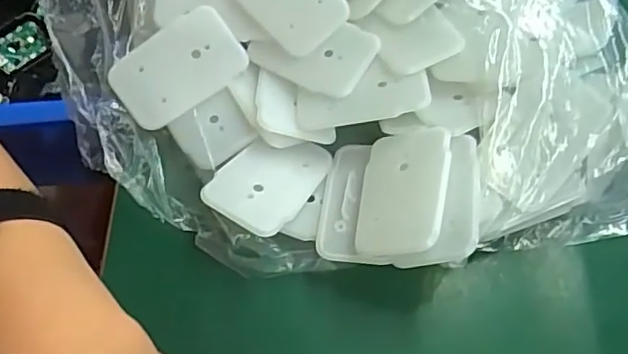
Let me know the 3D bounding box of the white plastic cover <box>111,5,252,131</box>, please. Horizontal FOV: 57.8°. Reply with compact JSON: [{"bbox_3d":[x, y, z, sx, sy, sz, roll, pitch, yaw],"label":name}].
[{"bbox_3d":[-0.073,-0.059,0.308,0.069,0.004,0.043,-37,91,-5],"label":"white plastic cover"}]

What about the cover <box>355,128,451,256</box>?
[{"bbox_3d":[0.042,0.006,0.271,0.043,0.004,0.065,-10,53,33],"label":"cover"}]

